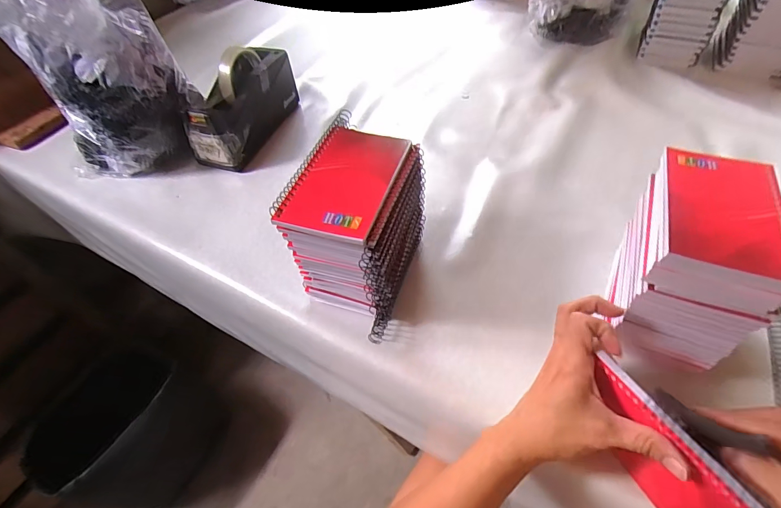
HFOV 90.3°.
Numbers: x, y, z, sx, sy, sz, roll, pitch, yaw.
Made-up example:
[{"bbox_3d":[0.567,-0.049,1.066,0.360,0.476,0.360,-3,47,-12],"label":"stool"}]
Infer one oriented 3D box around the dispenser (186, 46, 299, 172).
[{"bbox_3d":[-0.227,-0.230,0.592,0.077,0.115,0.193,15,54,16],"label":"dispenser"}]

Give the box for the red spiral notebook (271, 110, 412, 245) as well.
[{"bbox_3d":[-0.037,-0.071,0.341,0.084,0.009,0.139,13,54,15],"label":"red spiral notebook"}]

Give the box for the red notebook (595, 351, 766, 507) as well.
[{"bbox_3d":[0.189,0.140,0.281,0.015,0.080,0.121,-23,53,-13],"label":"red notebook"}]

